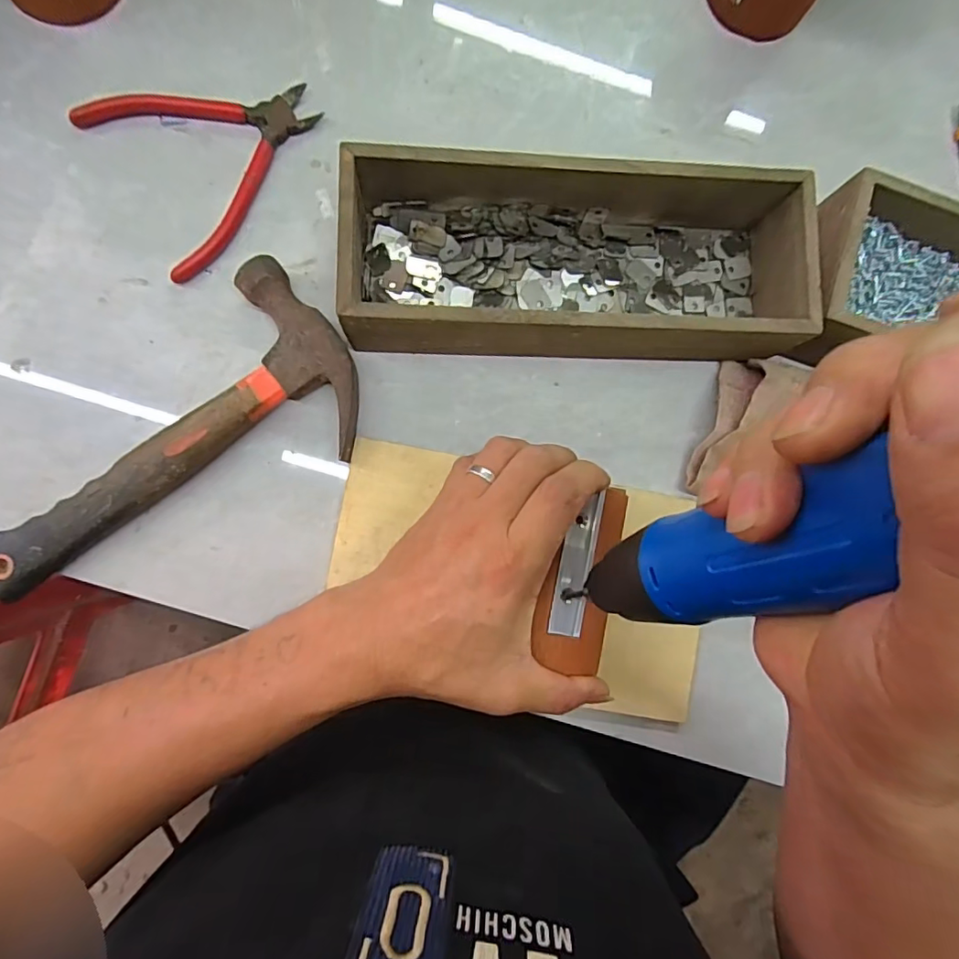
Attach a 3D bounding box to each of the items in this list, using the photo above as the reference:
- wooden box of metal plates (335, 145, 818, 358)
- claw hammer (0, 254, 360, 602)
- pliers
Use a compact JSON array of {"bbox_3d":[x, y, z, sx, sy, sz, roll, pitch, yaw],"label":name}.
[{"bbox_3d":[0.059,-0.132,0.338,0.278,0.063,0.122,3,86,-5],"label":"wooden box of metal plates"},{"bbox_3d":[-0.194,-0.030,0.325,0.240,0.029,0.122,-28,89,-7],"label":"claw hammer"},{"bbox_3d":[-0.168,-0.213,0.347,0.134,0.010,0.120,-34,90,-7],"label":"pliers"}]

